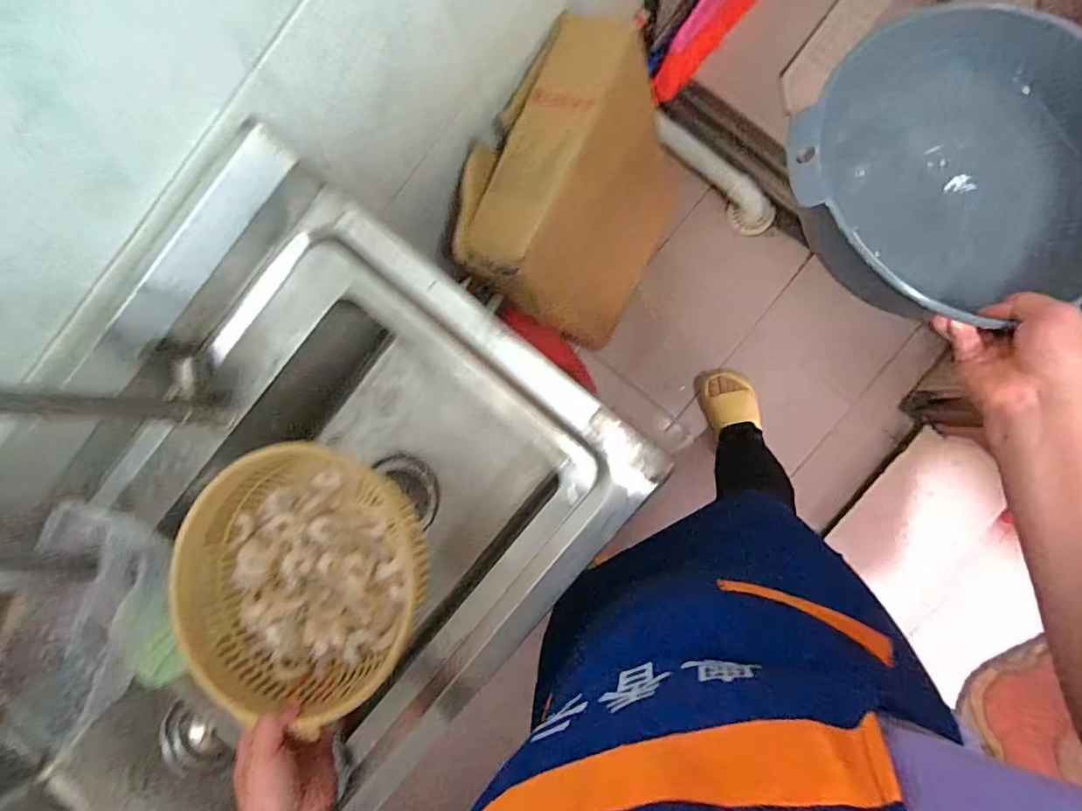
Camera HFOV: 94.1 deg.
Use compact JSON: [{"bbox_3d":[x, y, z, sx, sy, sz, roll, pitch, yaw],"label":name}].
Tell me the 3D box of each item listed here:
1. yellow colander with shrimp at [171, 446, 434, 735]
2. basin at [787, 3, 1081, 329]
[{"bbox_3d":[-0.236,0.177,0.495,0.231,0.101,0.227,0,91,2],"label":"yellow colander with shrimp"},{"bbox_3d":[0.334,-0.189,0.403,0.233,0.073,0.228,0,91,2],"label":"basin"}]

